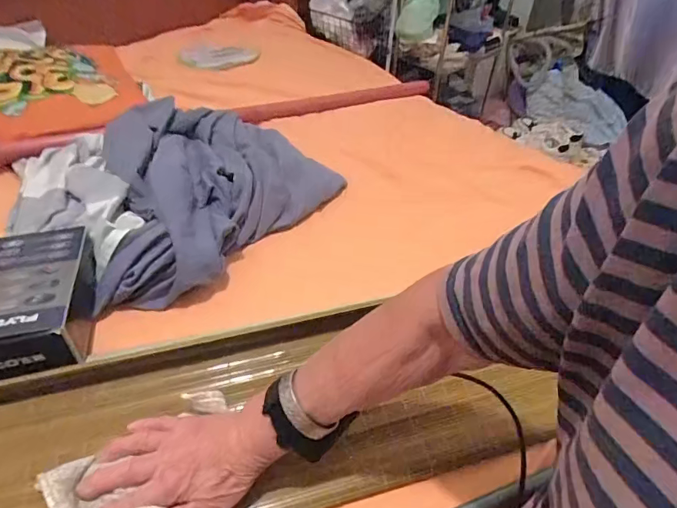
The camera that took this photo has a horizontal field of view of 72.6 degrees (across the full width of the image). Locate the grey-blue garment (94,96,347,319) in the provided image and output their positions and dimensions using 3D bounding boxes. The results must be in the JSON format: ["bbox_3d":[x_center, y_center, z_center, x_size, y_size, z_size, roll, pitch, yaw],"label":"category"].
[{"bbox_3d":[-0.276,-0.123,0.762,0.394,0.092,0.425,26,47,24],"label":"grey-blue garment"}]

